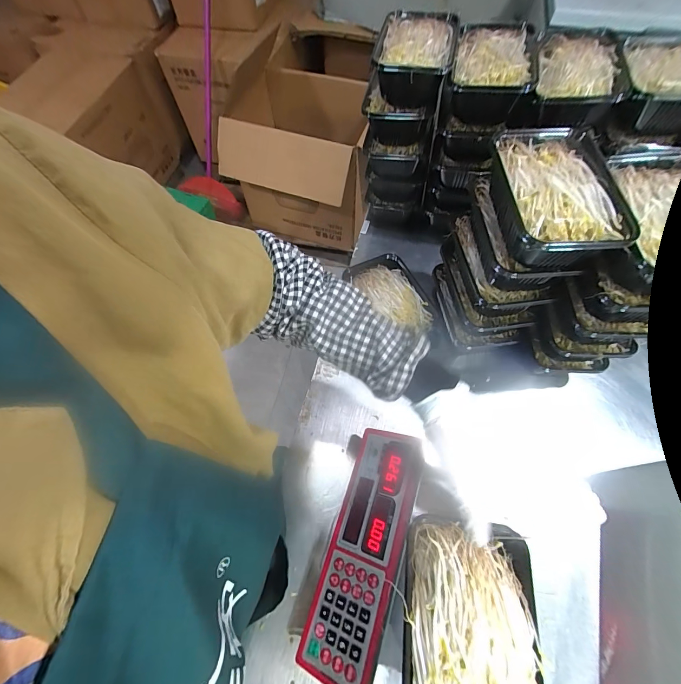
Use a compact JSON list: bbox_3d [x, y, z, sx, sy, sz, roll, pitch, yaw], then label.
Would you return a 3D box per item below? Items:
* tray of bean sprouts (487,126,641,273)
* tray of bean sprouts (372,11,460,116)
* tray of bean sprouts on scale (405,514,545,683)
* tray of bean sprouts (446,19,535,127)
[{"bbox_3d":[0.243,-0.158,0.396,0.130,0.065,0.192,0,63,0],"label":"tray of bean sprouts"},{"bbox_3d":[0.117,-0.438,0.540,0.115,0.073,0.177,13,64,7],"label":"tray of bean sprouts"},{"bbox_3d":[0.122,0.269,0.318,0.115,0.061,0.174,6,63,3],"label":"tray of bean sprouts on scale"},{"bbox_3d":[0.224,-0.402,0.512,0.111,0.066,0.183,14,64,7],"label":"tray of bean sprouts"}]

